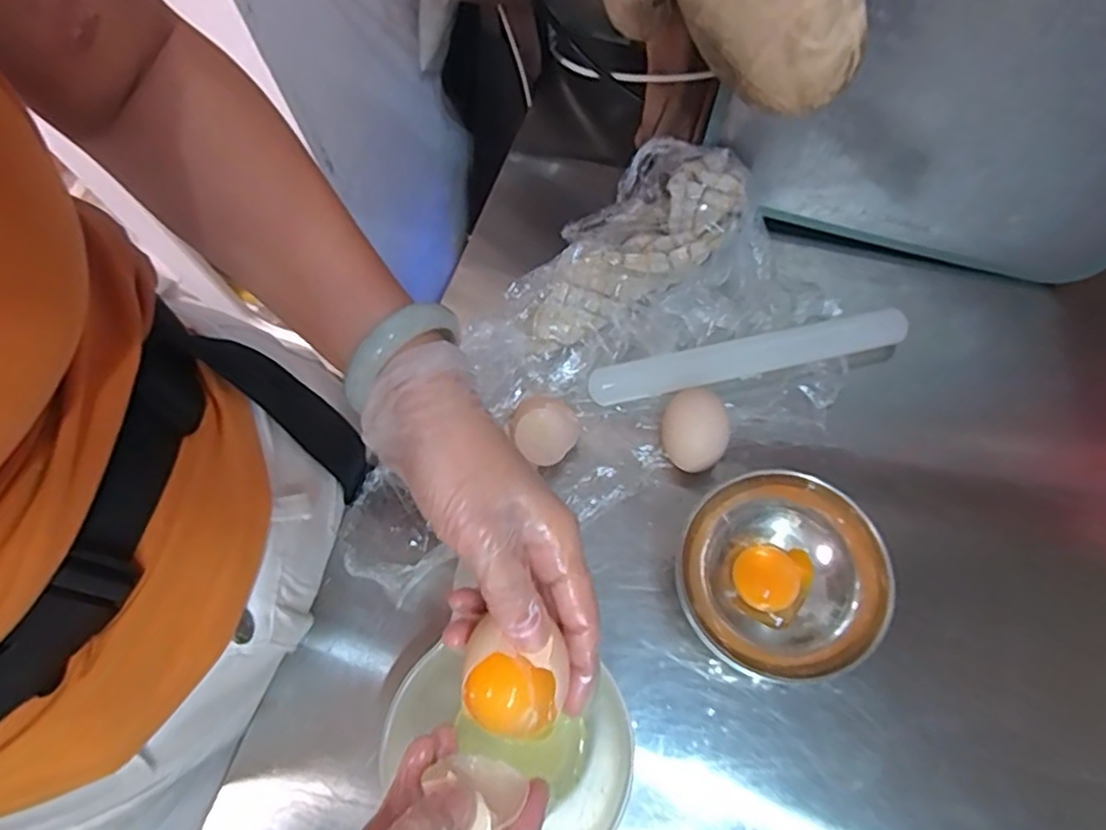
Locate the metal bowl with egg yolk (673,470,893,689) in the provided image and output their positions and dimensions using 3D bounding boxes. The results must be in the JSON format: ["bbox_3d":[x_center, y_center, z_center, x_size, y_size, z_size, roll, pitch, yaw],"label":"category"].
[{"bbox_3d":[0.131,0.094,0.407,0.103,0.058,0.112,-1,69,2],"label":"metal bowl with egg yolk"}]

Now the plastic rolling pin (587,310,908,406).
[{"bbox_3d":[0.133,-0.038,0.479,0.216,0.025,0.026,-12,69,-2],"label":"plastic rolling pin"}]

